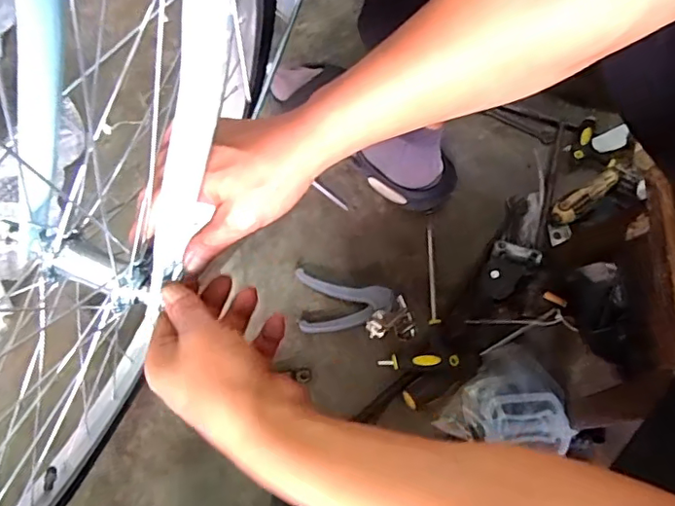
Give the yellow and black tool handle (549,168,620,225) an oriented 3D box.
[{"bbox_3d":[0.327,-0.077,0.731,0.111,0.027,0.032,-35,79,-13],"label":"yellow and black tool handle"}]

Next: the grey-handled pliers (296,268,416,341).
[{"bbox_3d":[0.022,0.064,0.675,0.143,0.036,0.070,6,73,-3],"label":"grey-handled pliers"}]

